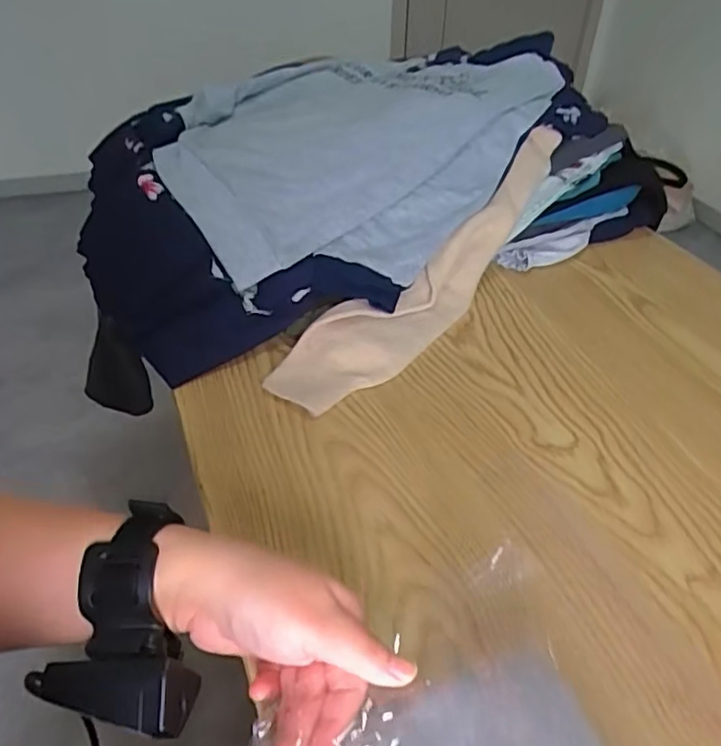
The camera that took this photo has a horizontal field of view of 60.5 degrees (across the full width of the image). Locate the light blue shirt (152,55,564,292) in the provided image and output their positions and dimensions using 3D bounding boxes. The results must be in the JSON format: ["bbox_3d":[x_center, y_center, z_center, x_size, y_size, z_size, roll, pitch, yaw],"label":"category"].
[{"bbox_3d":[-0.021,-0.260,0.706,0.388,0.108,0.433,22,45,23],"label":"light blue shirt"}]

